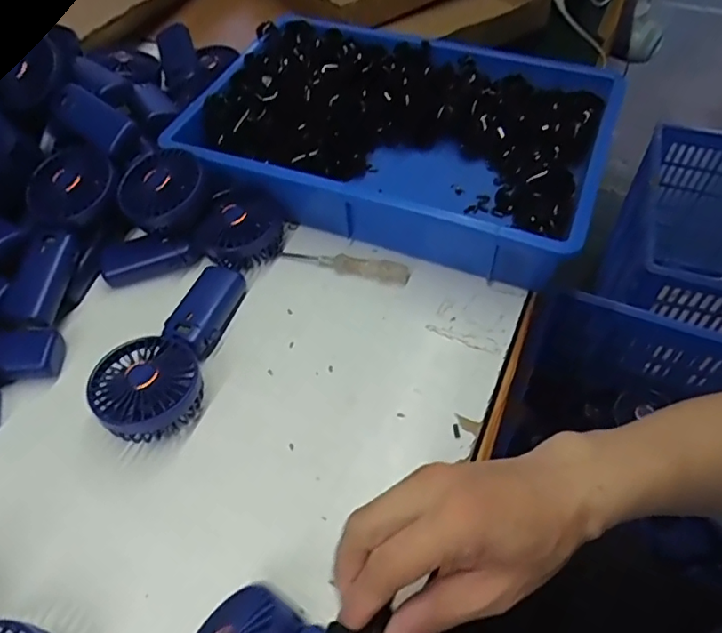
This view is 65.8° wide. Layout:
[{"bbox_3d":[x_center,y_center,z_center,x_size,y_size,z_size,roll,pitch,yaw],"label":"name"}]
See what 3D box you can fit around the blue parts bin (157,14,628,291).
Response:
[{"bbox_3d":[0.041,-0.201,0.601,0.411,0.092,0.275,19,58,15],"label":"blue parts bin"}]

